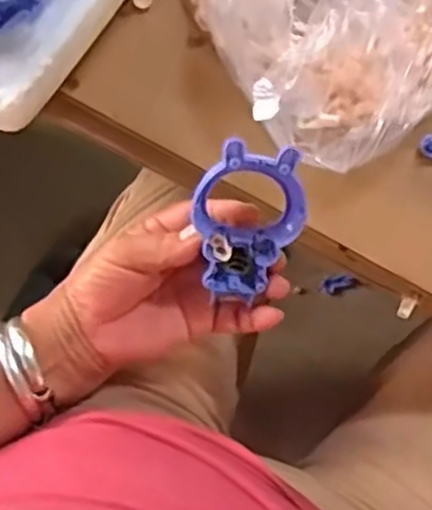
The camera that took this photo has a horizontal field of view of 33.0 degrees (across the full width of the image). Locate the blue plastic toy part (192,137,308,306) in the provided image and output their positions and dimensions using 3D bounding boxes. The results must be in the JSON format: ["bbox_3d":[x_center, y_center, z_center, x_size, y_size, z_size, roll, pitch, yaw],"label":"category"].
[{"bbox_3d":[0.019,-0.021,0.393,0.058,0.087,0.021,1,40,-10],"label":"blue plastic toy part"}]

